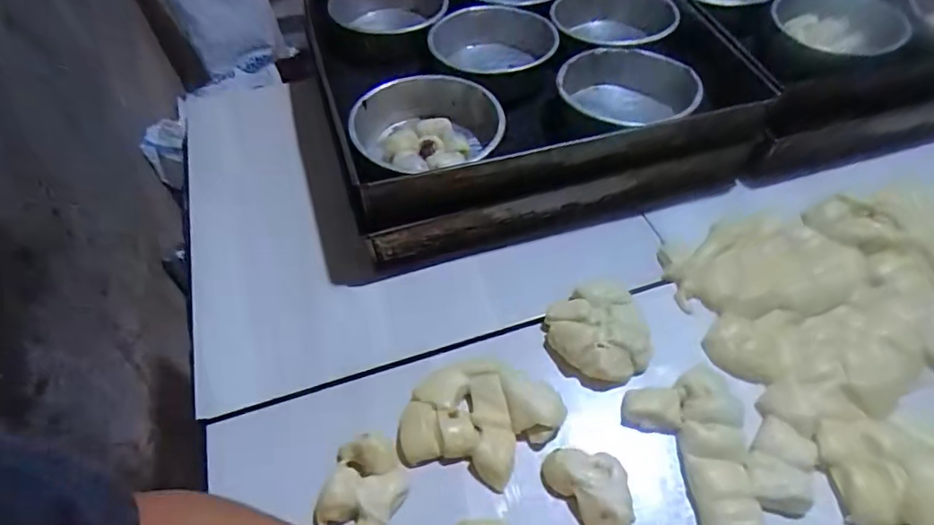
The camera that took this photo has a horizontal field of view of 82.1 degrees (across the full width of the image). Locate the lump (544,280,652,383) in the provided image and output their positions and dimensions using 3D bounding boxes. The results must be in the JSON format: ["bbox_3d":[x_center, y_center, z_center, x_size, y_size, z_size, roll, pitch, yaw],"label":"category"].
[{"bbox_3d":[0.124,0.063,0.509,0.092,0.033,0.094,-2,52,3],"label":"lump"}]

